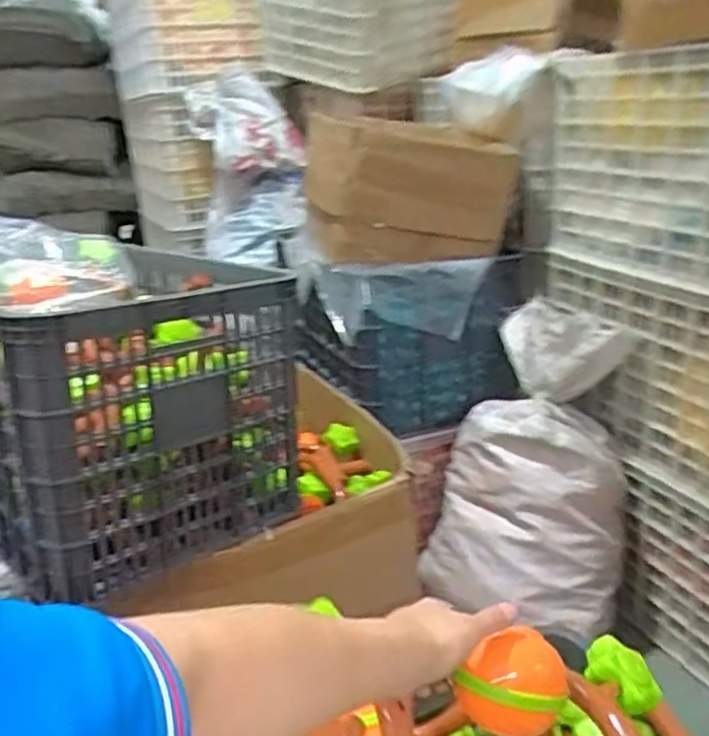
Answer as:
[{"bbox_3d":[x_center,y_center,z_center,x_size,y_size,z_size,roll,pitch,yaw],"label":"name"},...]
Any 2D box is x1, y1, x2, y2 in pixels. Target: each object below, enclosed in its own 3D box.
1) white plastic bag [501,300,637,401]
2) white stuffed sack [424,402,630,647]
[{"bbox_3d":[0.430,-0.034,1.484,0.143,0.171,0.277,-10,24,-11],"label":"white plastic bag"},{"bbox_3d":[0.346,0.281,1.436,0.374,0.359,0.309,7,26,25],"label":"white stuffed sack"}]

